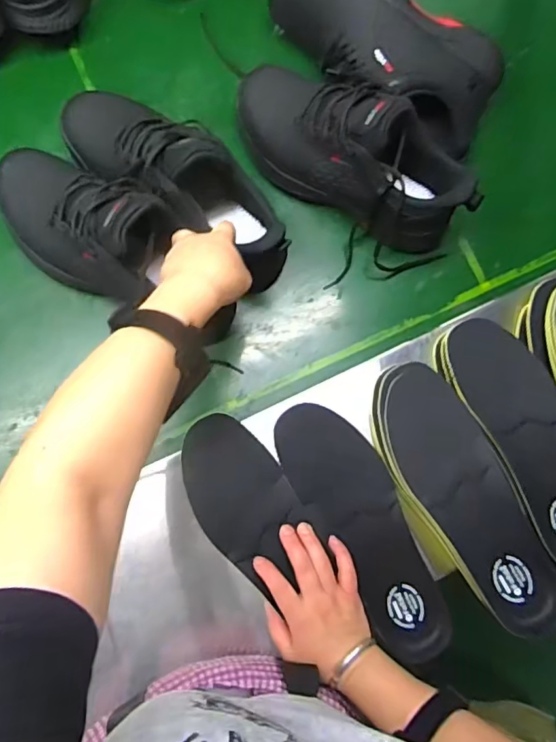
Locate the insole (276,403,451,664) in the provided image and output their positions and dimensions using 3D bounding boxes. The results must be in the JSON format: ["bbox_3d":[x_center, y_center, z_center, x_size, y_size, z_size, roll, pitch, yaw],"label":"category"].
[{"bbox_3d":[0.089,0.157,0.529,0.087,0.013,0.270,-28,83,-8],"label":"insole"}]

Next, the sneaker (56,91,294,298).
[{"bbox_3d":[-0.112,-0.202,0.539,0.286,0.141,0.088,41,81,1],"label":"sneaker"}]

